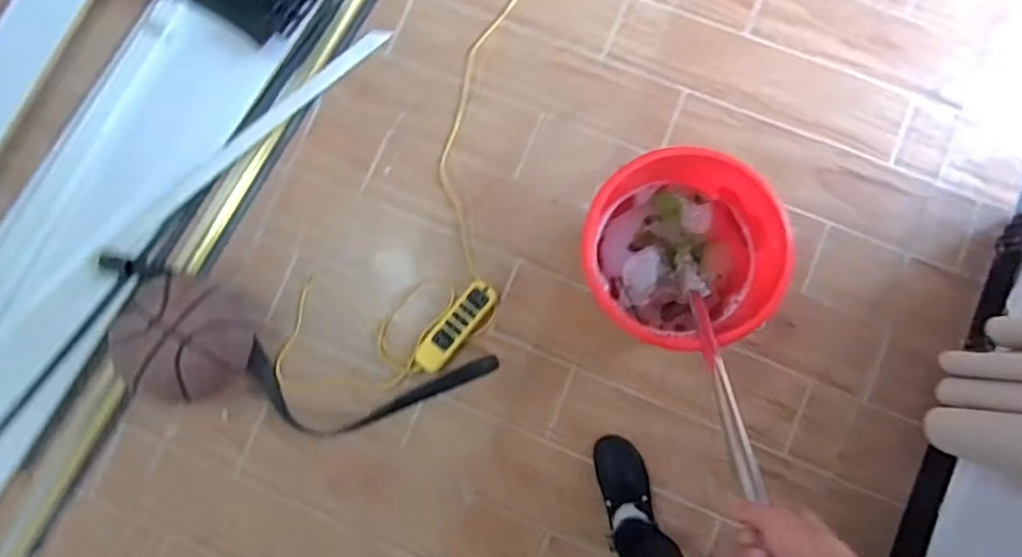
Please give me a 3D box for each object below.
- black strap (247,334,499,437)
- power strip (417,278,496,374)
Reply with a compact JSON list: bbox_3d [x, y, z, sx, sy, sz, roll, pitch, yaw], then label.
[{"bbox_3d":[-0.269,0.215,1.199,0.473,0.030,0.171,0,82,2],"label":"black strap"},{"bbox_3d":[-0.105,0.093,1.198,0.058,0.027,0.197,40,85,7],"label":"power strip"}]

